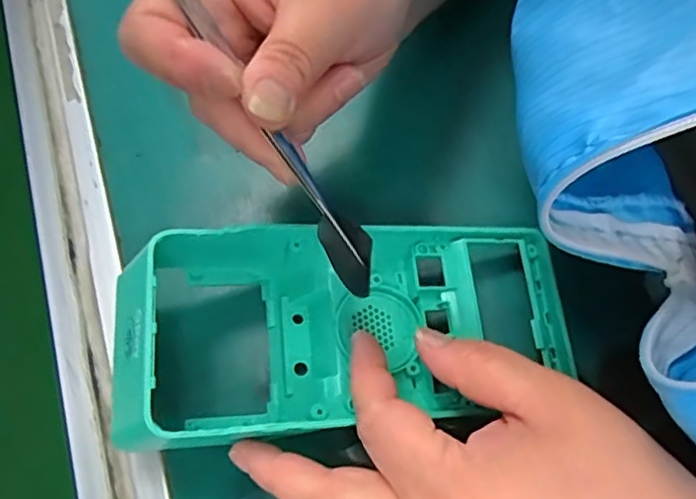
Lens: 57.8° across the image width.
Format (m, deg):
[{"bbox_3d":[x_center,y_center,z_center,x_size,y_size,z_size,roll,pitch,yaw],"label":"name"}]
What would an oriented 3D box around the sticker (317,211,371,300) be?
[{"bbox_3d":[0.001,0.001,0.209,0.016,0.004,0.029,-32,105,-23],"label":"sticker"}]

